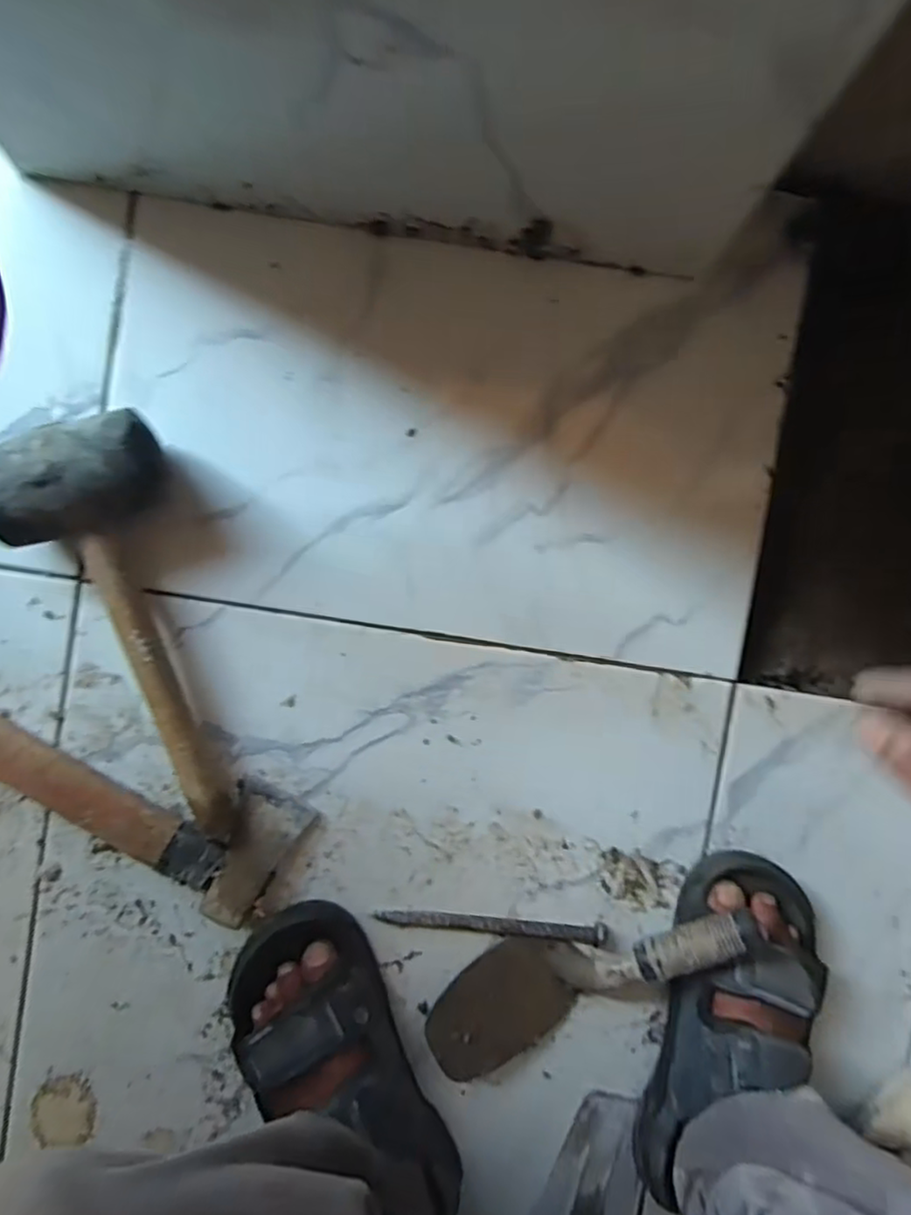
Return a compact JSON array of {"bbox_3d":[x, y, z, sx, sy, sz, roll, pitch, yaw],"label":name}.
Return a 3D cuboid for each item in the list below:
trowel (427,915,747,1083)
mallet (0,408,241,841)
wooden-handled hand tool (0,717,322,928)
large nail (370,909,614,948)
[{"bbox_3d":[0.095,0.279,0.488,0.236,0.056,0.086,-24,95,10],"label":"trowel"},{"bbox_3d":[-0.225,0.025,0.448,0.105,0.074,0.303,-12,94,-3],"label":"mallet"},{"bbox_3d":[-0.242,0.126,0.476,0.268,0.029,0.090,31,91,-5],"label":"wooden-handled hand tool"},{"bbox_3d":[0.029,0.243,0.505,0.174,0.013,0.017,7,93,-4],"label":"large nail"}]

